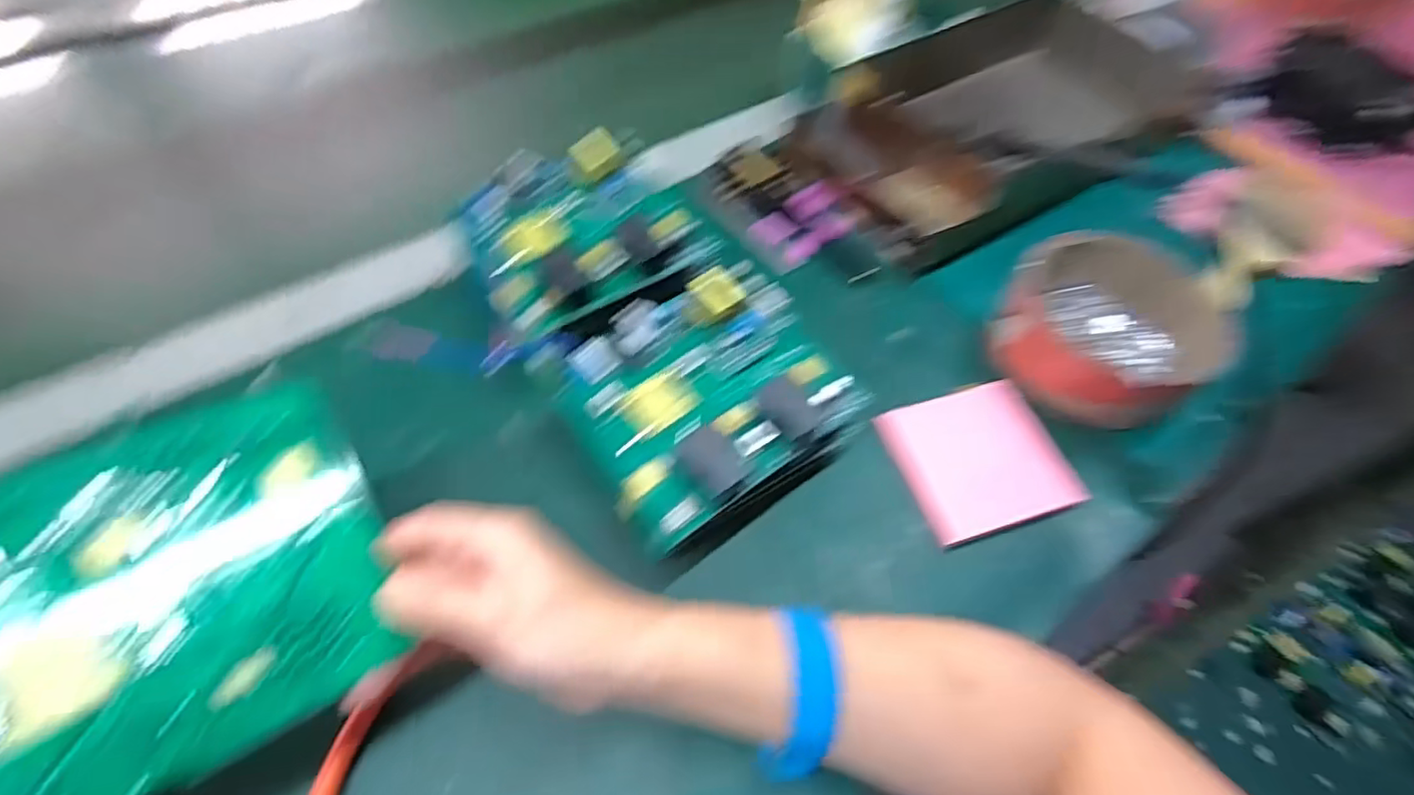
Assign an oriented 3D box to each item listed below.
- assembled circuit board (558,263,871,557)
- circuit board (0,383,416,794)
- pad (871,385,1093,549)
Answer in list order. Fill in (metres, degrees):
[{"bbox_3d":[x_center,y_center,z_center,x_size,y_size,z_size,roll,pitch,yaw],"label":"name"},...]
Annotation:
[{"bbox_3d":[0.003,-0.005,0.325,0.132,0.034,0.110,-27,63,-21],"label":"assembled circuit board"},{"bbox_3d":[-0.186,0.068,0.216,0.139,0.011,0.116,-27,81,-28],"label":"circuit board"},{"bbox_3d":[0.161,0.036,0.374,0.094,0.016,0.083,-14,59,-14],"label":"pad"}]

